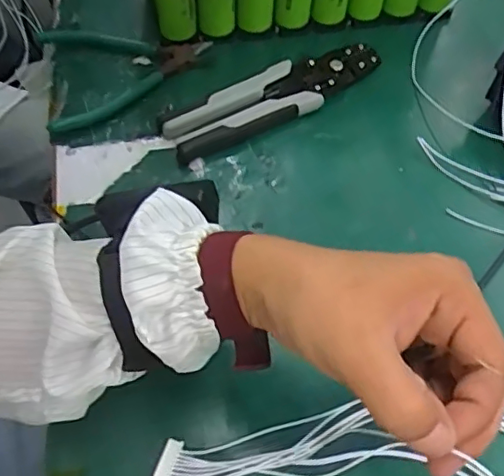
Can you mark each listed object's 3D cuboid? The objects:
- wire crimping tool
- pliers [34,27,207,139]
[{"bbox_3d":[0.022,-0.120,0.496,0.199,0.017,0.050,-27,62,-17],"label":"wire crimping tool"},{"bbox_3d":[-0.105,-0.145,0.503,0.135,0.019,0.121,-12,58,-9],"label":"pliers"}]

